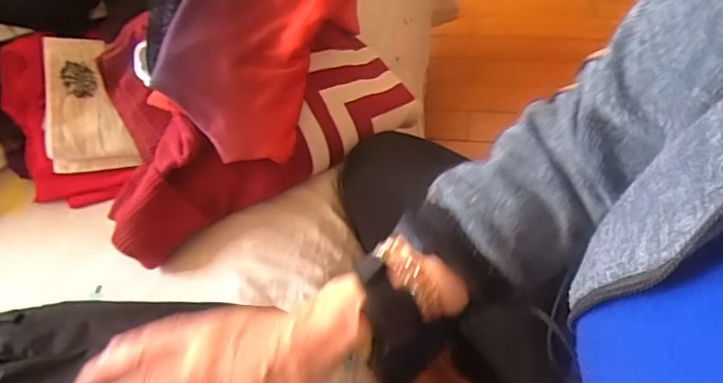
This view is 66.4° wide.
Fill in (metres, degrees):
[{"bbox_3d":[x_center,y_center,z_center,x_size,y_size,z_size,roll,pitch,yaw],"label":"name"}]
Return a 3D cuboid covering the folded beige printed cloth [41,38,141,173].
[{"bbox_3d":[-0.290,-0.091,0.575,0.080,0.032,0.141,-16,86,-8],"label":"folded beige printed cloth"}]

